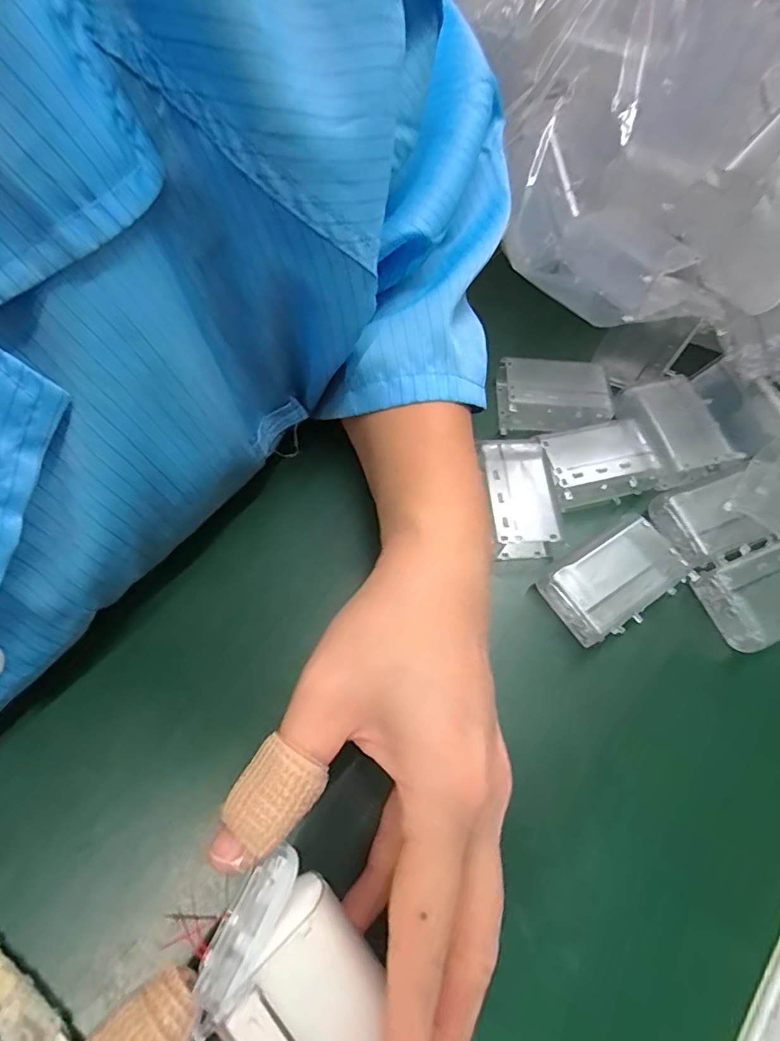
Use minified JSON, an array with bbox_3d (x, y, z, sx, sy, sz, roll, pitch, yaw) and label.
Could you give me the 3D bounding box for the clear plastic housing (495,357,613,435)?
[{"bbox_3d":[0.087,-0.067,0.273,0.055,0.023,0.036,6,65,0],"label":"clear plastic housing"}]

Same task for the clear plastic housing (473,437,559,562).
[{"bbox_3d":[0.061,-0.013,0.242,0.030,0.015,0.056,-4,66,-5],"label":"clear plastic housing"}]

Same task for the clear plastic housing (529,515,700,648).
[{"bbox_3d":[0.103,0.028,0.232,0.057,0.026,0.036,-28,70,-15],"label":"clear plastic housing"}]

